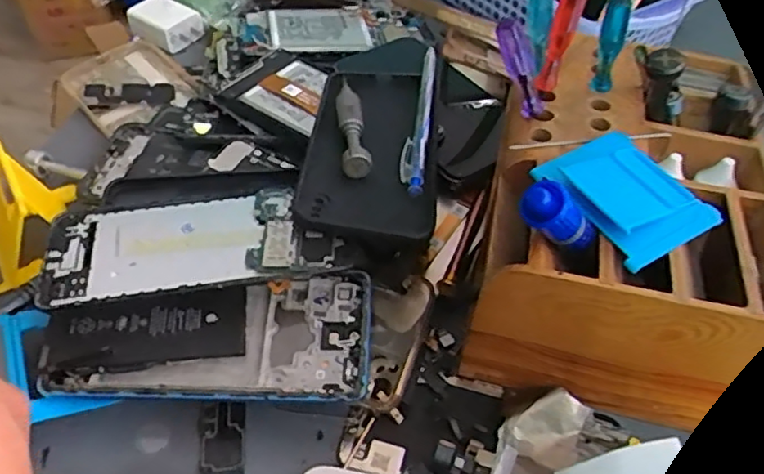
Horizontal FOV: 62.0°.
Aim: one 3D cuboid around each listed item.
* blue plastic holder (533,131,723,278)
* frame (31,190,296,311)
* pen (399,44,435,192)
[{"bbox_3d":[0.115,-0.022,0.299,0.061,0.016,0.068,-24,52,-22],"label":"blue plastic holder"},{"bbox_3d":[-0.114,0.003,0.345,0.130,0.007,0.069,-9,48,-9],"label":"frame"},{"bbox_3d":[0.024,-0.078,0.411,0.015,0.018,0.132,8,48,2],"label":"pen"}]

